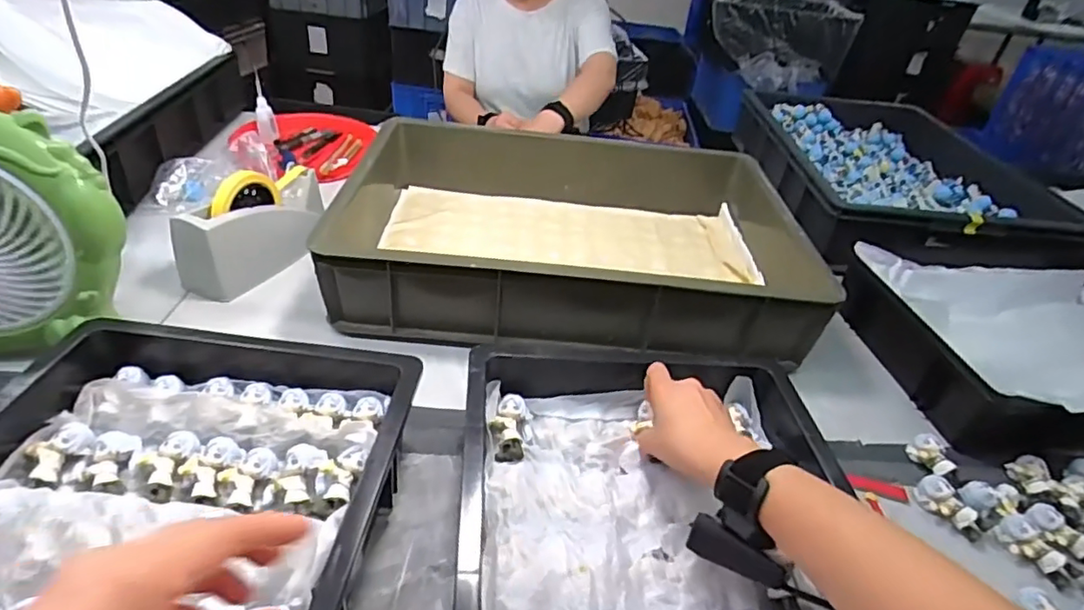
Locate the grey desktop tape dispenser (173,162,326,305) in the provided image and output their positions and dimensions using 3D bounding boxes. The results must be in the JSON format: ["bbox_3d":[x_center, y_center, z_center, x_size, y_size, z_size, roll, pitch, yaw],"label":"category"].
[{"bbox_3d":[-0.392,-0.112,0.797,0.071,0.125,0.209,19,38,15],"label":"grey desktop tape dispenser"}]

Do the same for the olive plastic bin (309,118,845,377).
[{"bbox_3d":[0.035,-0.088,0.806,0.603,0.141,0.477,7,36,0],"label":"olive plastic bin"}]

